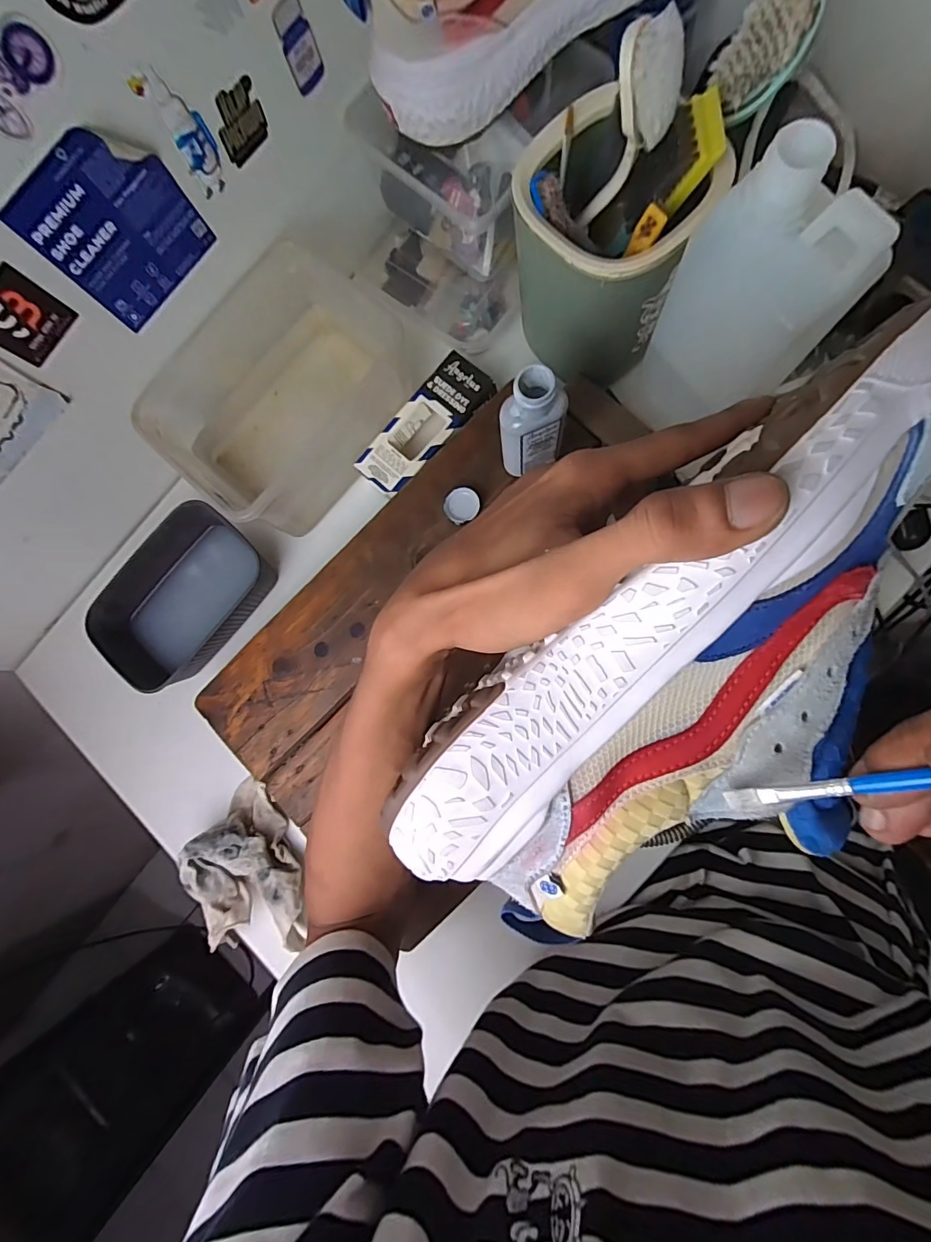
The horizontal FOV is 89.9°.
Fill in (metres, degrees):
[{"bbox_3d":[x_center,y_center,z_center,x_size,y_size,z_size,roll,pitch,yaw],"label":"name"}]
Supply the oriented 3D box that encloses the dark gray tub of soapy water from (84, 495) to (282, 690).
[{"bbox_3d":[-0.270,-0.019,0.458,0.116,0.068,0.171,41,91,9],"label":"dark gray tub of soapy water"}]

